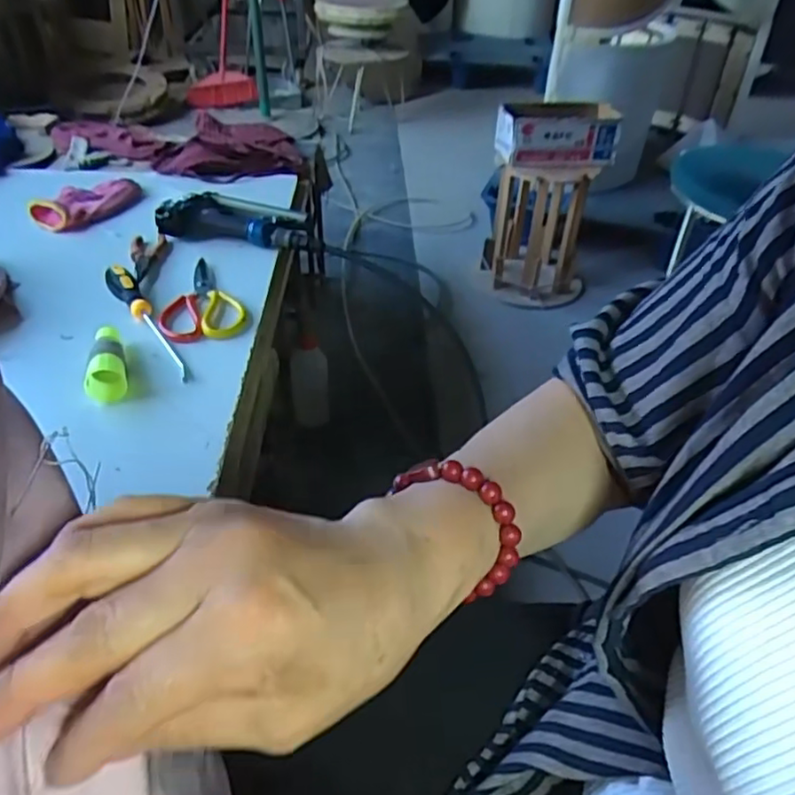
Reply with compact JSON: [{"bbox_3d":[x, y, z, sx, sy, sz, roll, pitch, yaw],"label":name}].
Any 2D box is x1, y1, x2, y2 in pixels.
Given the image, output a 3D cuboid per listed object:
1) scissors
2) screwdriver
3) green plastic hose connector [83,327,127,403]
[{"bbox_3d":[-0.247,-0.127,0.807,0.097,0.013,0.164,-9,41,-15],"label":"scissors"},{"bbox_3d":[-0.296,-0.097,0.752,0.031,0.033,0.224,-21,46,-27],"label":"screwdriver"},{"bbox_3d":[-0.319,-0.039,0.701,0.042,0.037,0.096,-14,43,-20],"label":"green plastic hose connector"}]

